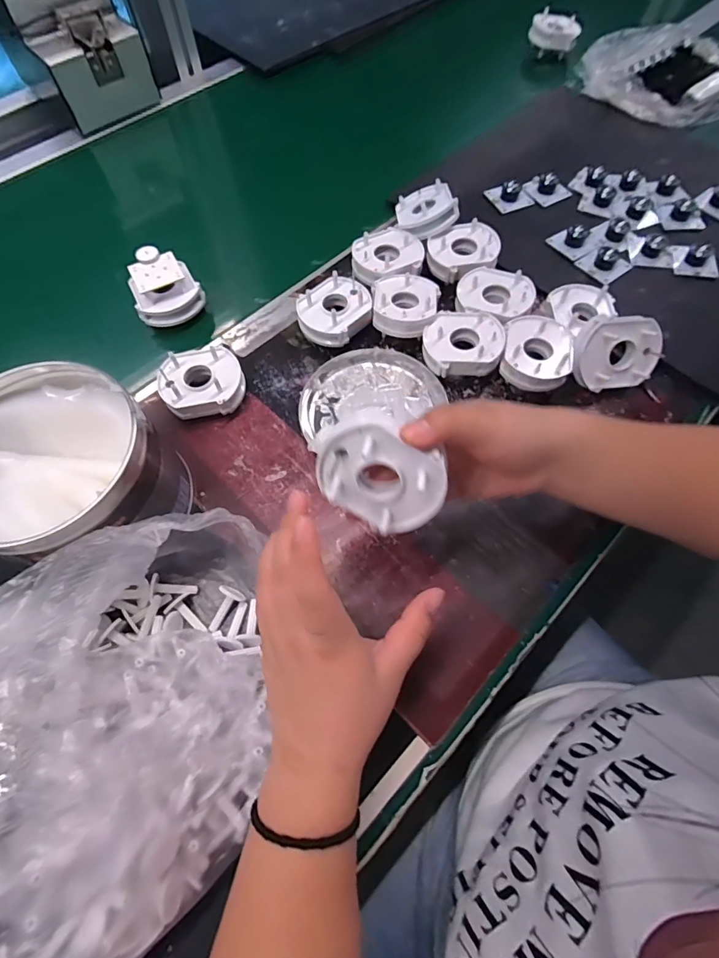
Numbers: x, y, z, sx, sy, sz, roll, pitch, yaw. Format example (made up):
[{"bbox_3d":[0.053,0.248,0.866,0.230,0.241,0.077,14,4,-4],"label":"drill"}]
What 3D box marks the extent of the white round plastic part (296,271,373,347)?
[{"bbox_3d":[-0.020,-0.159,0.425,0.072,0.033,0.061,-39,71,-16],"label":"white round plastic part"}]

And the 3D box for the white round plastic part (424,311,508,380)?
[{"bbox_3d":[0.093,-0.123,0.397,0.070,0.021,0.060,7,65,3],"label":"white round plastic part"}]

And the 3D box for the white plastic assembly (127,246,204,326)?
[{"bbox_3d":[-0.190,-0.190,0.431,0.062,0.042,0.056,-19,67,-9],"label":"white plastic assembly"}]

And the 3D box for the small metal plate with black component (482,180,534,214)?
[{"bbox_3d":[0.176,-0.332,0.507,0.046,0.021,0.044,-19,67,-9],"label":"small metal plate with black component"}]

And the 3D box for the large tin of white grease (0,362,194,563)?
[{"bbox_3d":[-0.201,0.001,0.311,0.126,0.103,0.128,0,65,0],"label":"large tin of white grease"}]

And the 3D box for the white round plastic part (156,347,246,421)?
[{"bbox_3d":[-0.138,-0.082,0.390,0.069,0.035,0.059,-14,66,-7],"label":"white round plastic part"}]

